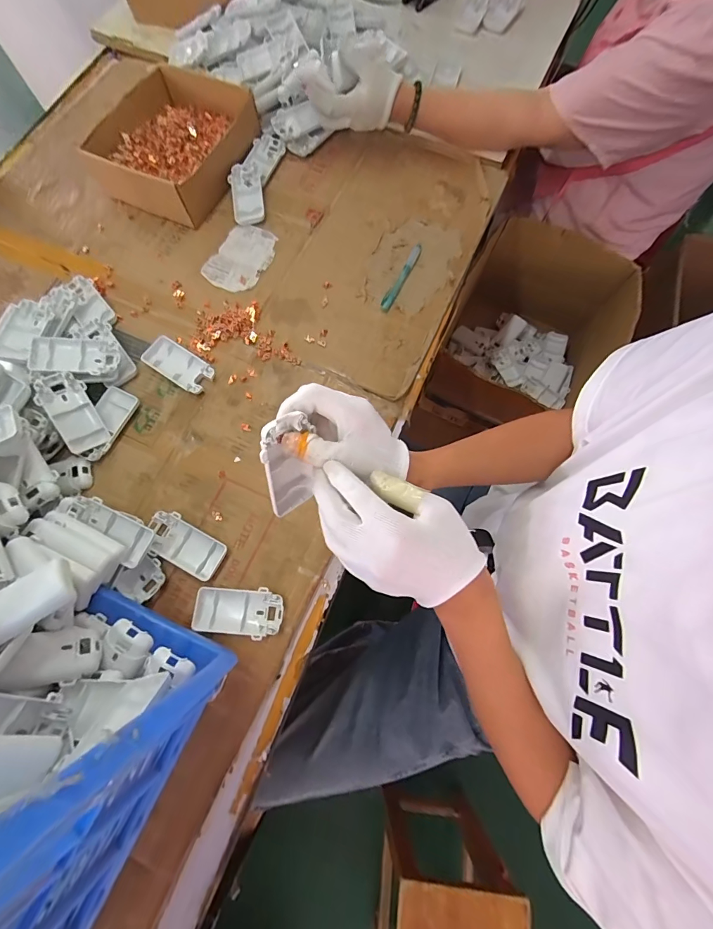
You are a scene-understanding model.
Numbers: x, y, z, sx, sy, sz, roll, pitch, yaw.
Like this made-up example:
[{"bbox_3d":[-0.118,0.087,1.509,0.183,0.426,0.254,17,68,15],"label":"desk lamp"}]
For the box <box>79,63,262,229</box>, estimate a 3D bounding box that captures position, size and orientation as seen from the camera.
[{"bbox_3d":[-0.279,-0.491,0.619,0.195,0.064,0.211,25,76,7],"label":"box"}]

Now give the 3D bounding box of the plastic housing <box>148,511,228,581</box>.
[{"bbox_3d":[-0.200,0.093,0.470,0.096,0.017,0.050,25,76,7],"label":"plastic housing"}]

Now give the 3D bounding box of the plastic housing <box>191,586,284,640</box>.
[{"bbox_3d":[-0.131,0.163,0.449,0.096,0.016,0.049,8,75,2],"label":"plastic housing"}]

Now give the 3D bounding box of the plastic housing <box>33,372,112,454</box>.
[{"bbox_3d":[-0.346,-0.064,0.489,0.050,0.014,0.096,-26,94,-23],"label":"plastic housing"}]

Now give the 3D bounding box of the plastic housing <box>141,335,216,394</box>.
[{"bbox_3d":[-0.234,-0.131,0.533,0.091,0.015,0.047,32,77,9],"label":"plastic housing"}]

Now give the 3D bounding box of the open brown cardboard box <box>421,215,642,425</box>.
[{"bbox_3d":[0.337,-0.259,0.836,0.283,0.238,0.356,31,75,10],"label":"open brown cardboard box"}]

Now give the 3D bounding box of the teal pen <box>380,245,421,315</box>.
[{"bbox_3d":[0.066,-0.272,0.582,0.013,0.010,0.124,27,77,7],"label":"teal pen"}]

